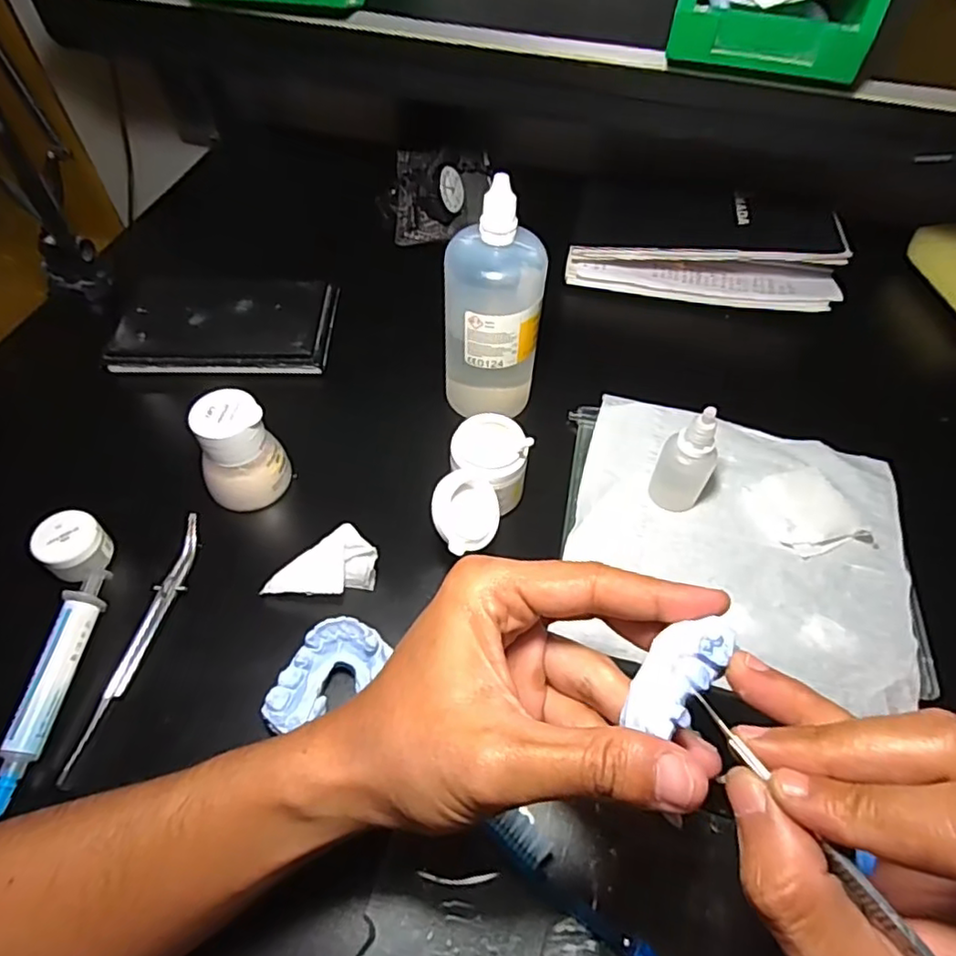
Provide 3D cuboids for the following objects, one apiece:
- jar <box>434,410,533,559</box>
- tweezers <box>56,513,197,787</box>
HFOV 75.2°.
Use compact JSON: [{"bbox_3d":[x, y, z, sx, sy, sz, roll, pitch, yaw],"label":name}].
[{"bbox_3d":[0.000,0.010,0.357,0.042,0.048,0.081,17,56,10],"label":"jar"},{"bbox_3d":[-0.176,0.084,0.326,0.012,0.015,0.140,11,55,6],"label":"tweezers"}]

